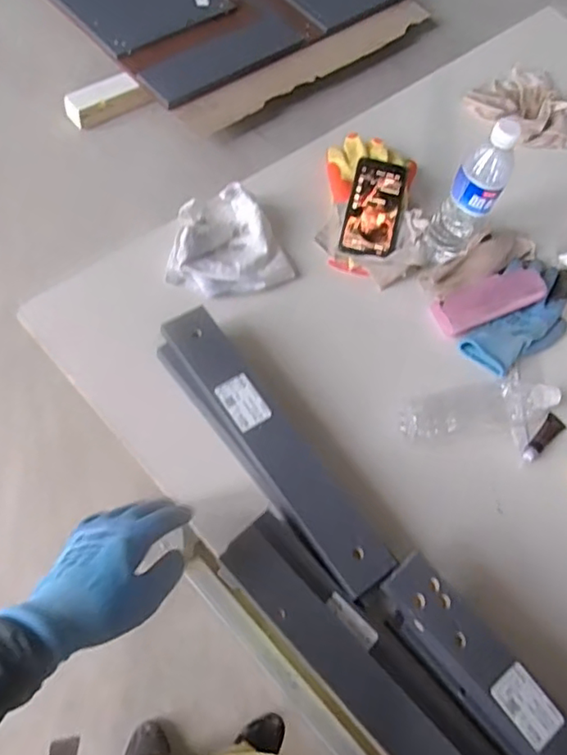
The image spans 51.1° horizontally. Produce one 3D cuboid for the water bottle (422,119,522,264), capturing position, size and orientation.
[{"bbox_3d":[0.244,-0.230,0.797,0.072,0.234,0.057,28,63,6],"label":"water bottle"}]

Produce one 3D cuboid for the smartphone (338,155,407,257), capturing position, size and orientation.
[{"bbox_3d":[0.132,-0.248,0.855,0.076,0.007,0.166,12,69,6],"label":"smartphone"}]

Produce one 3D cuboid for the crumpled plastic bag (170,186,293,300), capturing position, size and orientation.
[{"bbox_3d":[-0.082,-0.187,0.804,0.163,0.060,0.161,-14,67,-14],"label":"crumpled plastic bag"}]

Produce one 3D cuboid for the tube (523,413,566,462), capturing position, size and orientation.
[{"bbox_3d":[0.333,0.077,0.759,0.024,0.010,0.092,43,57,18],"label":"tube"}]

